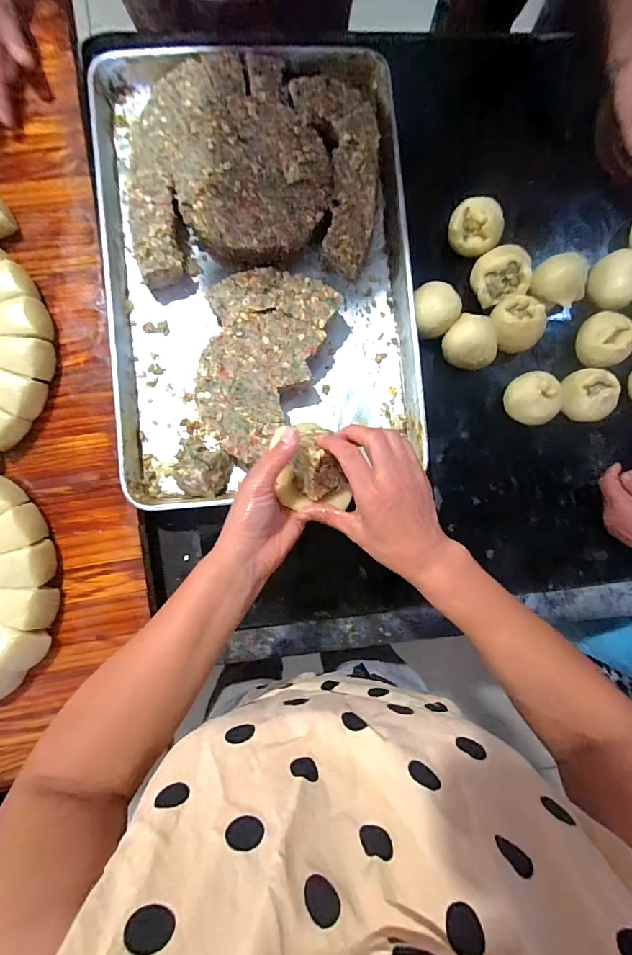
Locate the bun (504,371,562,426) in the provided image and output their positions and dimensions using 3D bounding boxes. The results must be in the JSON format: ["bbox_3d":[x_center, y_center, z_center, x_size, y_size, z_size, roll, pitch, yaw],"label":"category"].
[{"bbox_3d":[0.305,-0.110,0.597,0.068,0.062,0.071,-17,90,-8],"label":"bun"}]

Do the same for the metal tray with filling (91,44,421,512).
[{"bbox_3d":[-0.076,-0.278,0.569,0.398,0.073,0.588,-6,88,-7],"label":"metal tray with filling"}]

